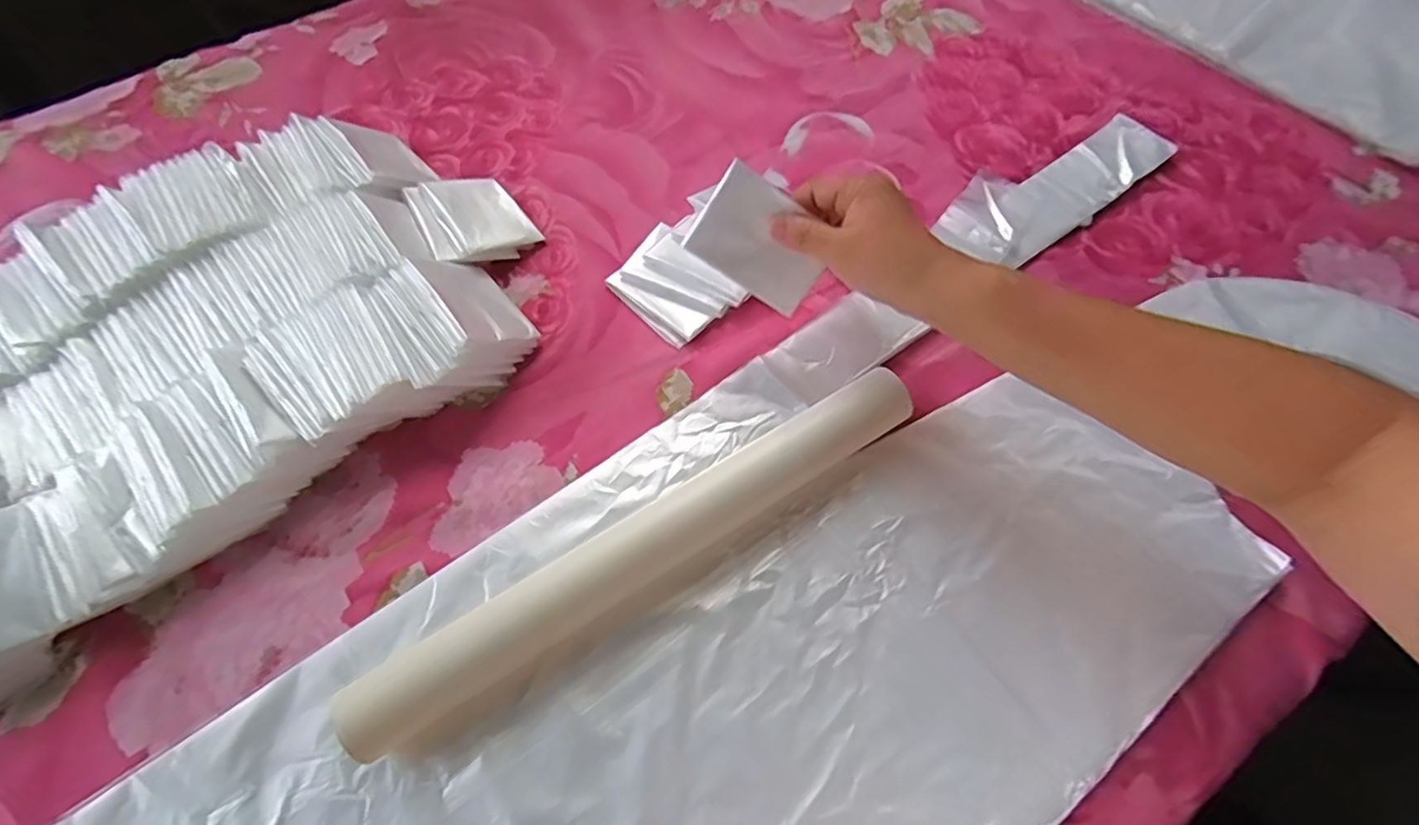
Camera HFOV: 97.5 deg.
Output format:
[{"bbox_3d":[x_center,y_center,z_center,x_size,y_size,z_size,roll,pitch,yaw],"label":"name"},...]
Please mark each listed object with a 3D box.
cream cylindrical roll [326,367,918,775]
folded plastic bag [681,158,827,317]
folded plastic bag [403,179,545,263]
[{"bbox_3d":[-0.030,0.071,0.363,0.356,0.041,0.041,-30,67,-15],"label":"cream cylindrical roll"},{"bbox_3d":[0.034,-0.108,0.395,0.084,0.062,0.005,33,26,-8],"label":"folded plastic bag"},{"bbox_3d":[-0.188,-0.151,0.493,0.079,0.020,0.081,-24,68,-30],"label":"folded plastic bag"}]

